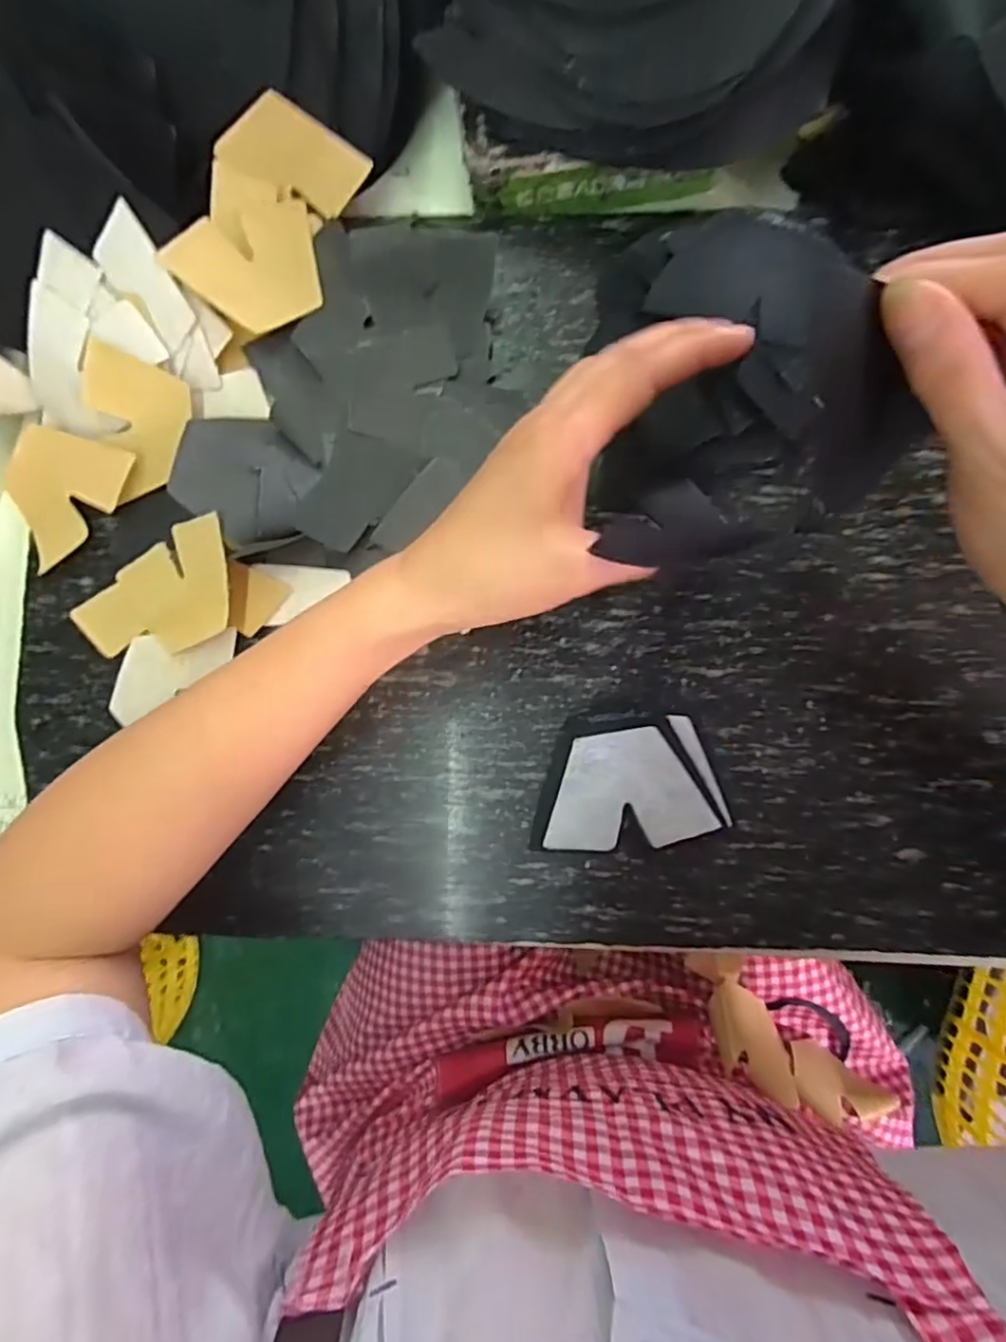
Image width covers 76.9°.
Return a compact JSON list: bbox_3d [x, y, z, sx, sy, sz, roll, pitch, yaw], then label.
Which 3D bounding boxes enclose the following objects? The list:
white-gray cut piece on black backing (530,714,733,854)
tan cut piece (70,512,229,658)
[{"bbox_3d":[0.063,0.056,0.320,0.092,0.013,0.067,-1,85,2],"label":"white-gray cut piece on black backing"},{"bbox_3d":[-0.179,-0.038,0.334,0.105,0.013,0.056,-21,91,20],"label":"tan cut piece"}]

